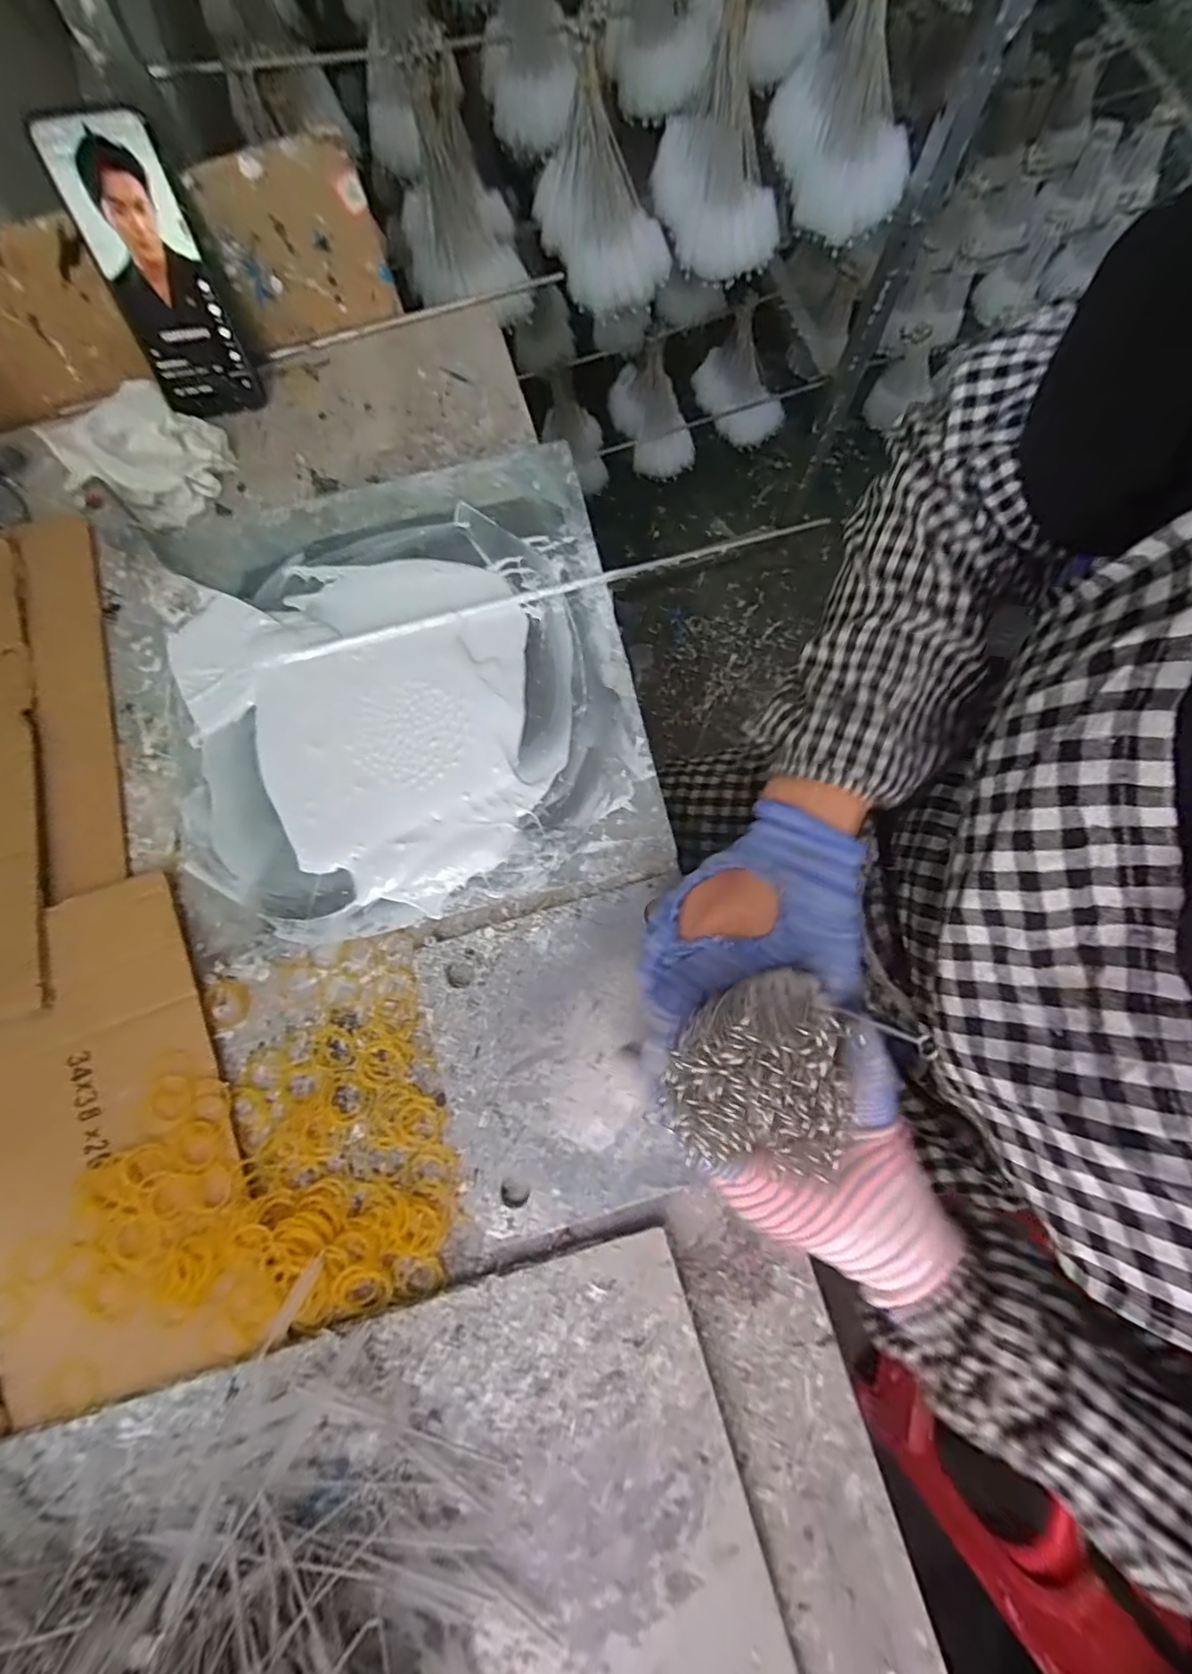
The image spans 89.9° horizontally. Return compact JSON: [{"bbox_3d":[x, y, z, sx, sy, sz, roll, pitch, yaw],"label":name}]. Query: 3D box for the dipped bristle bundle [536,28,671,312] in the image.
[{"bbox_3d":[0.010,-0.706,0.639,0.114,0.168,0.158,-22,82,-3],"label":"dipped bristle bundle"}]

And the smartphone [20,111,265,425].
[{"bbox_3d":[-0.317,-0.401,0.432,0.077,0.157,0.014,-9,53,-2],"label":"smartphone"}]

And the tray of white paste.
[{"bbox_3d":[-0.146,-0.118,0.444,0.325,0.019,0.340,-13,77,-3],"label":"tray of white paste"}]

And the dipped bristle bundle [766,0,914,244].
[{"bbox_3d":[0.275,-0.816,0.645,0.093,0.210,0.197,-27,82,-3],"label":"dipped bristle bundle"}]

